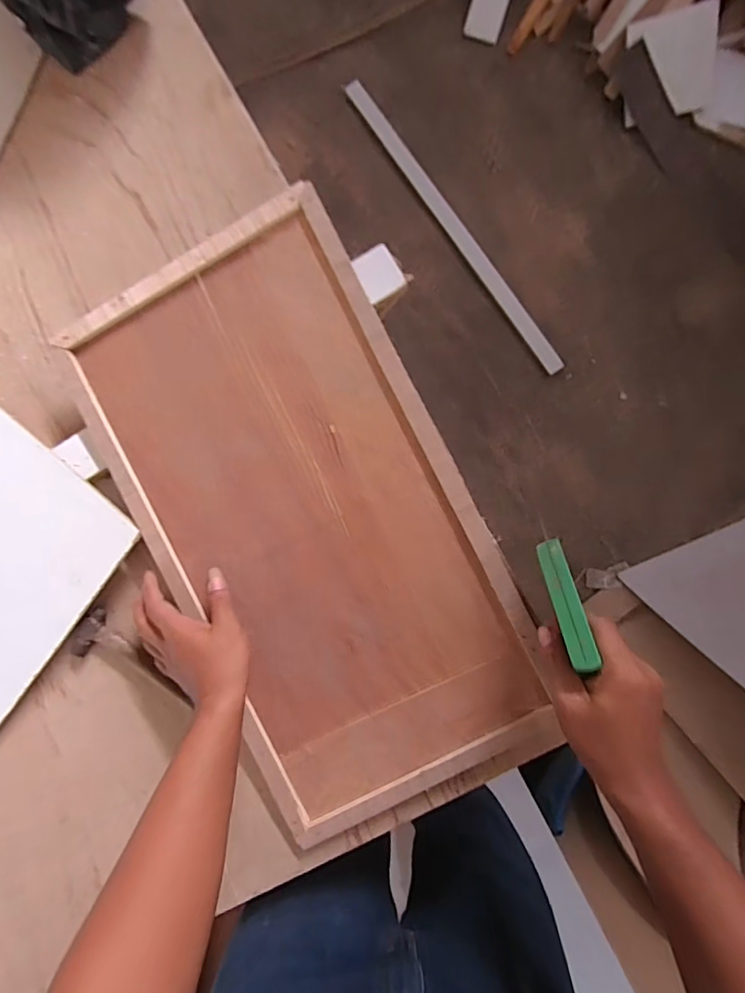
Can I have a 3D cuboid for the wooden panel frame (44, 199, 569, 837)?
[{"bbox_3d":[-0.064,0.032,0.530,0.330,0.048,0.625,-27,86,6],"label":"wooden panel frame"}]

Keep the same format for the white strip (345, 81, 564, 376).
[{"bbox_3d":[0.213,-0.725,1.306,0.041,0.030,0.964,-34,85,5],"label":"white strip"}]

